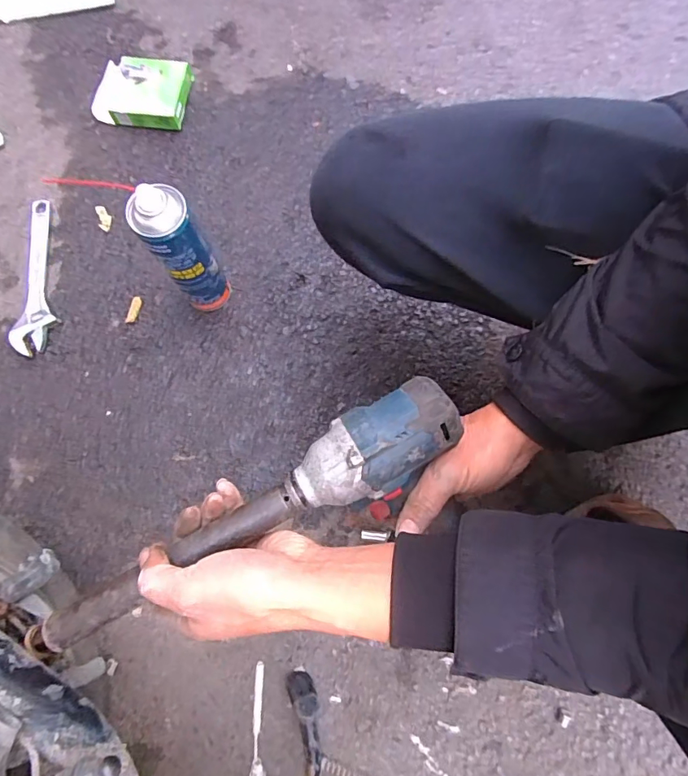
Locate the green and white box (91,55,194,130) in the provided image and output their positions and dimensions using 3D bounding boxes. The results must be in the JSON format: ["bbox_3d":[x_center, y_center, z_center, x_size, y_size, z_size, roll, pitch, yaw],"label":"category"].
[{"bbox_3d":[-0.325,-0.477,0.742,0.146,0.035,0.111,9,78,0],"label":"green and white box"}]

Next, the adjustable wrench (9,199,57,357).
[{"bbox_3d":[-0.448,-0.166,0.665,0.050,0.019,0.242,-6,76,-3],"label":"adjustable wrench"}]

